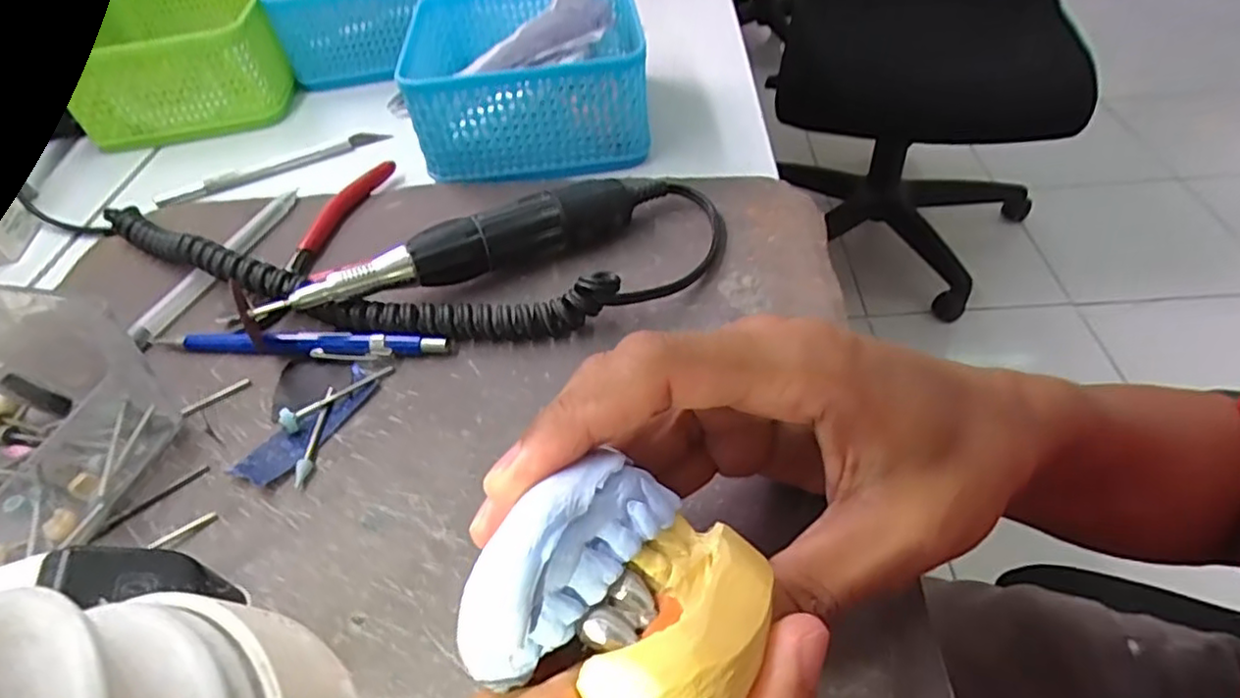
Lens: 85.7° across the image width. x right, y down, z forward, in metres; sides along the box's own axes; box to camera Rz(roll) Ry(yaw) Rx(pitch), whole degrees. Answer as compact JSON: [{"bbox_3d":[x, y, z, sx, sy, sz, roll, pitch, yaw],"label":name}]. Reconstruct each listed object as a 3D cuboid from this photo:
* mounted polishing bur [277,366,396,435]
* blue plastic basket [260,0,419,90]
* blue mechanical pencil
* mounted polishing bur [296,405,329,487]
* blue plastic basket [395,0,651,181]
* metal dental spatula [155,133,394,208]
[{"bbox_3d":[-0.114,0.017,0.270,0.047,0.009,0.008,-37,55,-26],"label":"mounted polishing bur"},{"bbox_3d":[-0.183,-0.252,0.493,0.126,0.058,0.112,-15,48,-8],"label":"blue plastic basket"},{"bbox_3d":[-0.141,-0.002,0.290,0.134,0.008,0.011,2,48,8],"label":"blue mechanical pencil"},{"bbox_3d":[-0.118,0.033,0.259,0.005,0.004,0.044,-5,47,1],"label":"mounted polishing bur"},{"bbox_3d":[-0.058,-0.168,0.395,0.135,0.068,0.132,-7,47,0],"label":"blue plastic basket"},{"bbox_3d":[-0.210,-0.113,0.408,0.136,0.008,0.011,-23,50,-15],"label":"metal dental spatula"}]

